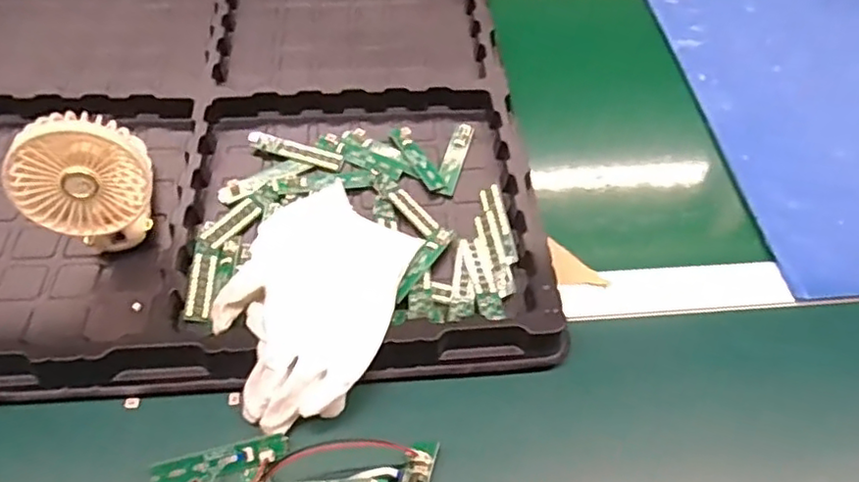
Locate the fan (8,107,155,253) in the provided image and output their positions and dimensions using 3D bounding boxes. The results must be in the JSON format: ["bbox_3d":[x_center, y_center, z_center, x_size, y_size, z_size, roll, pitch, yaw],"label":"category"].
[{"bbox_3d":[-0.240,-0.036,0.454,0.085,0.111,0.037,-18,57,-16],"label":"fan"}]

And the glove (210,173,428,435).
[{"bbox_3d":[-0.085,0.041,0.456,0.121,0.036,0.183,14,54,7],"label":"glove"}]

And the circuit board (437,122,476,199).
[{"bbox_3d":[0.023,-0.074,0.566,0.019,0.007,0.085,15,54,7],"label":"circuit board"}]

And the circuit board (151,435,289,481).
[{"bbox_3d":[-0.132,0.140,0.404,0.081,0.012,0.014,-12,55,-12],"label":"circuit board"}]

